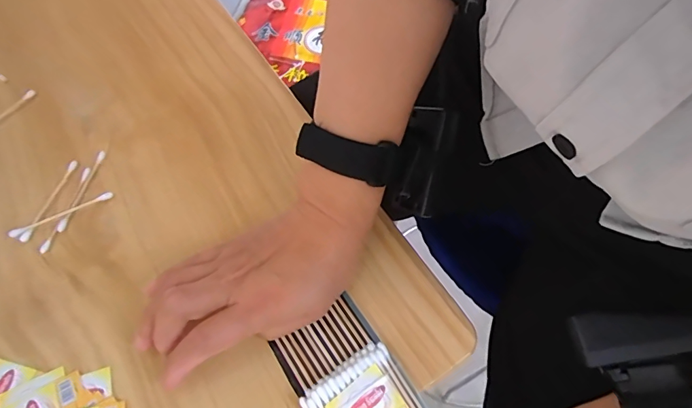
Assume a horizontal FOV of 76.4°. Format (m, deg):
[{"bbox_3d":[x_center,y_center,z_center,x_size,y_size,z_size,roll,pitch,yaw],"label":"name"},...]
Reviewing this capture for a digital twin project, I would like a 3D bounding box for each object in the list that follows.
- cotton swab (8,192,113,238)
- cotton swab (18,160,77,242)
[{"bbox_3d":[-0.211,0.007,0.327,0.073,0.005,0.006,-25,62,-15],"label":"cotton swab"},{"bbox_3d":[-0.226,-0.004,0.335,0.006,0.004,0.072,12,59,7],"label":"cotton swab"}]

